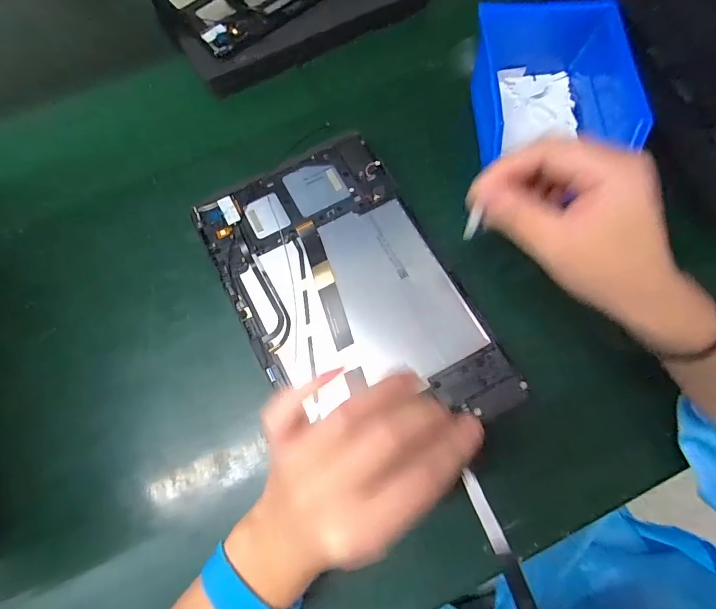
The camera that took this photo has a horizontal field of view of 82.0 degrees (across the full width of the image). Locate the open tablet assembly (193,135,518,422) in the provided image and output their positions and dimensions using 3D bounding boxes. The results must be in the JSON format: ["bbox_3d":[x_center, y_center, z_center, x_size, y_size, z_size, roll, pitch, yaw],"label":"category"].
[{"bbox_3d":[-0.008,-0.010,0.291,0.145,0.010,0.229,-27,71,-8],"label":"open tablet assembly"}]

